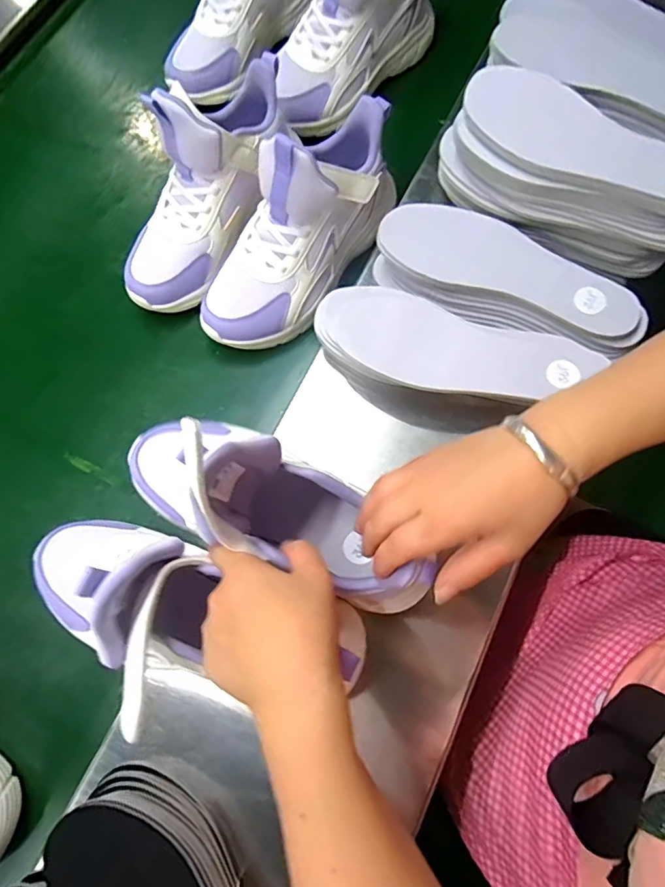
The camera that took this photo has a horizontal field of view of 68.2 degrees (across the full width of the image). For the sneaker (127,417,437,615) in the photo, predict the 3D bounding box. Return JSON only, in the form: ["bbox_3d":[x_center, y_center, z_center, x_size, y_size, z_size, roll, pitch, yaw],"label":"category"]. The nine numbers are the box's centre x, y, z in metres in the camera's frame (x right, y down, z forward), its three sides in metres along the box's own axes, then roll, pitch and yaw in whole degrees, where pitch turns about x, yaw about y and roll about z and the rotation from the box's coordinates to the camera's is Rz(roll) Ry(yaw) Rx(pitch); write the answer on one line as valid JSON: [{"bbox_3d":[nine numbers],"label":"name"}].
[{"bbox_3d":[-0.051,0.045,0.362,0.235,0.141,0.084,33,76,9],"label":"sneaker"}]

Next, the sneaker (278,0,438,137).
[{"bbox_3d":[0.023,-0.462,0.531,0.088,0.128,0.225,39,77,10],"label":"sneaker"}]

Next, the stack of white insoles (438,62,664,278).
[{"bbox_3d":[0.215,-0.237,0.442,0.231,0.084,0.080,29,76,8],"label":"stack of white insoles"}]

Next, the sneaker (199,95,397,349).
[{"bbox_3d":[-0.026,-0.201,0.459,0.094,0.148,0.247,33,76,9],"label":"sneaker"}]

